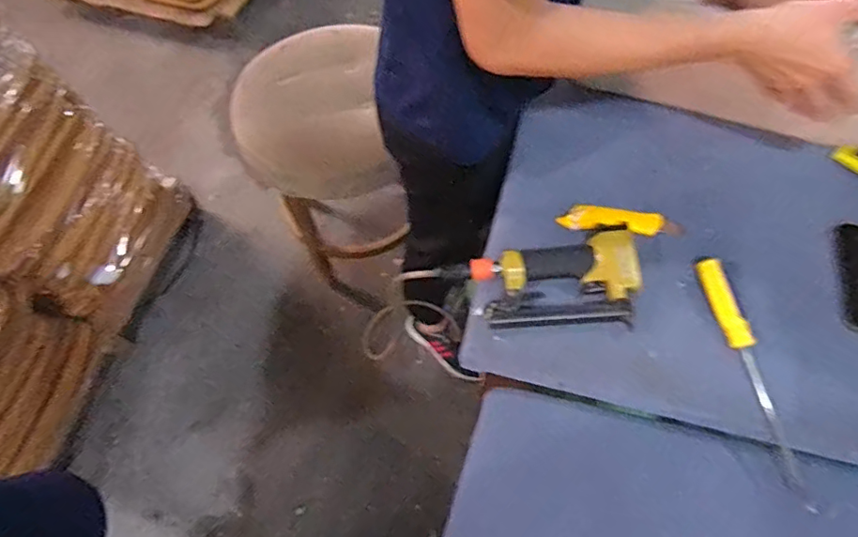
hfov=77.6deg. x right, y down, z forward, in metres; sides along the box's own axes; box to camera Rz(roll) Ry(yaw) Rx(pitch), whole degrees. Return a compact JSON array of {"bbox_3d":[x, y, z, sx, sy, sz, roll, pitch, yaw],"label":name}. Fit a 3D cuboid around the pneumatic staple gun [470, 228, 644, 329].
[{"bbox_3d":[0.166,0.018,0.696,0.213,0.053,0.125,-6,62,0],"label":"pneumatic staple gun"}]

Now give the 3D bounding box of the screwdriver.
[{"bbox_3d":[0.388,0.116,0.641,0.034,0.031,0.271,-14,76,-4],"label":"screwdriver"}]

